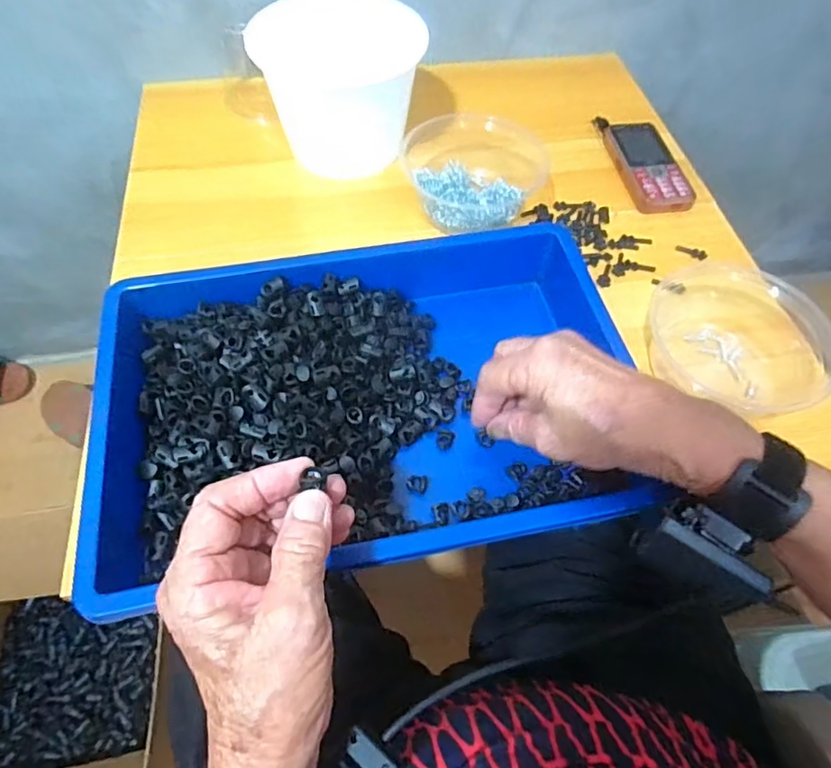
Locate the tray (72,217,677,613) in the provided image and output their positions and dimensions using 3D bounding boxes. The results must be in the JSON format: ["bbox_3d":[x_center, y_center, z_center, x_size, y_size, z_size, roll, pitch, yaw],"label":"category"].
[{"bbox_3d":[-0.034,0.000,0.428,0.368,0.073,0.277,-9,59,-8],"label":"tray"}]

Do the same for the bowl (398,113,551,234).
[{"bbox_3d":[0.049,-0.201,0.540,0.134,0.069,0.111,23,60,12],"label":"bowl"}]

